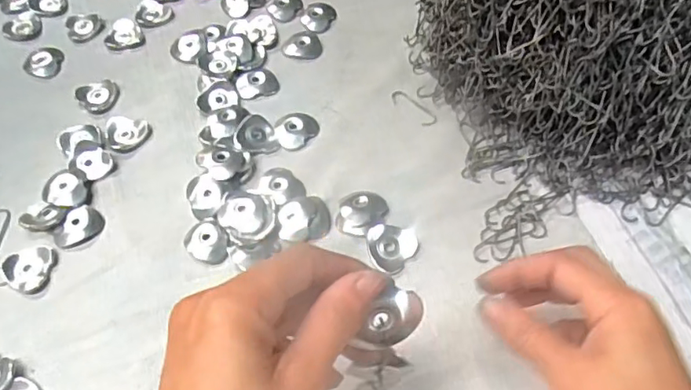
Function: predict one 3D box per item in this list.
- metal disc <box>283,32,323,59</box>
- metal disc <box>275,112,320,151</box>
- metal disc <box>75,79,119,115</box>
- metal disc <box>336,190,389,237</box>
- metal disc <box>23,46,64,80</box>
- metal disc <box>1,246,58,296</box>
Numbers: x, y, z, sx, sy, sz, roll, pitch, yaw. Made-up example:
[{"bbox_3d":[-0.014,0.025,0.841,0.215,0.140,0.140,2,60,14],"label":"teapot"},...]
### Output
[{"bbox_3d":[-0.040,-0.143,0.530,0.035,0.005,0.033,-1,57,2],"label":"metal disc"},{"bbox_3d":[-0.042,-0.056,0.477,0.032,0.005,0.039,38,66,23],"label":"metal disc"},{"bbox_3d":[-0.217,-0.089,0.496,0.033,0.011,0.032,-1,57,2],"label":"metal disc"},{"bbox_3d":[0.012,0.013,0.422,0.037,0.009,0.037,-1,57,2],"label":"metal disc"},{"bbox_3d":[-0.283,-0.124,0.526,0.033,0.006,0.036,-1,57,2],"label":"metal disc"},{"bbox_3d":[-0.230,0.054,0.406,0.033,0.006,0.034,5,68,-13],"label":"metal disc"}]

